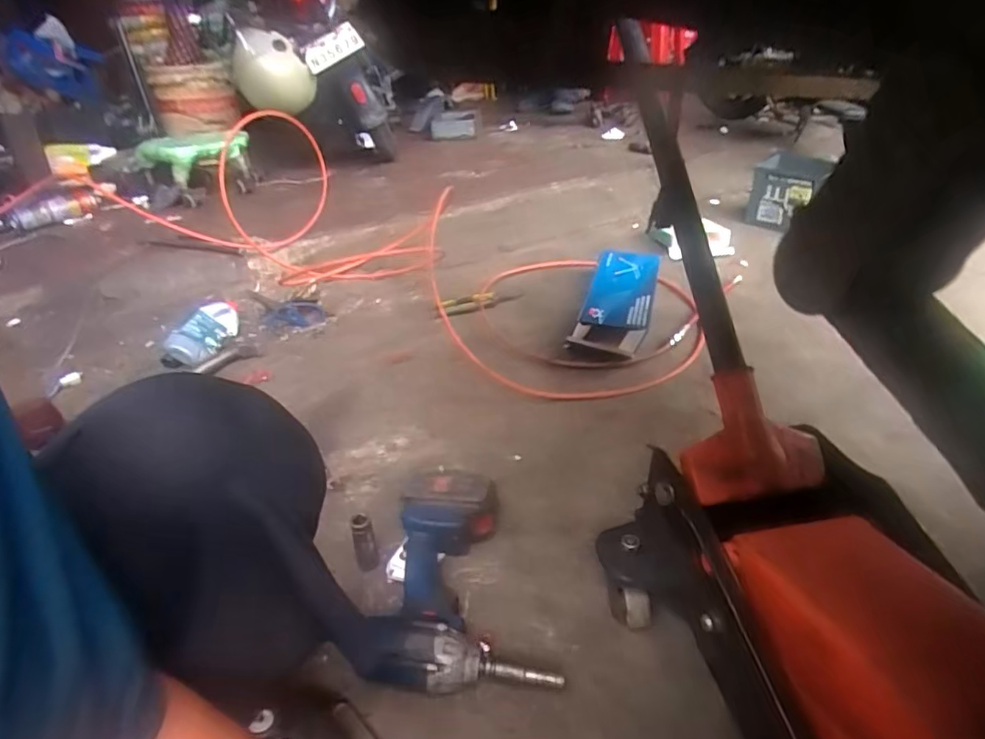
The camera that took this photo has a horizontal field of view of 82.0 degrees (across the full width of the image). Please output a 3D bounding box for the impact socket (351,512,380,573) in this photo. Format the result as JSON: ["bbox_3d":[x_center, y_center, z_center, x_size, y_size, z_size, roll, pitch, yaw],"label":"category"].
[{"bbox_3d":[-0.147,0.204,0.656,0.024,0.083,0.023,-12,36,-13],"label":"impact socket"}]

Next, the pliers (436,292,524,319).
[{"bbox_3d":[-0.032,-0.142,1.165,0.188,0.026,0.041,-19,38,-22],"label":"pliers"}]

